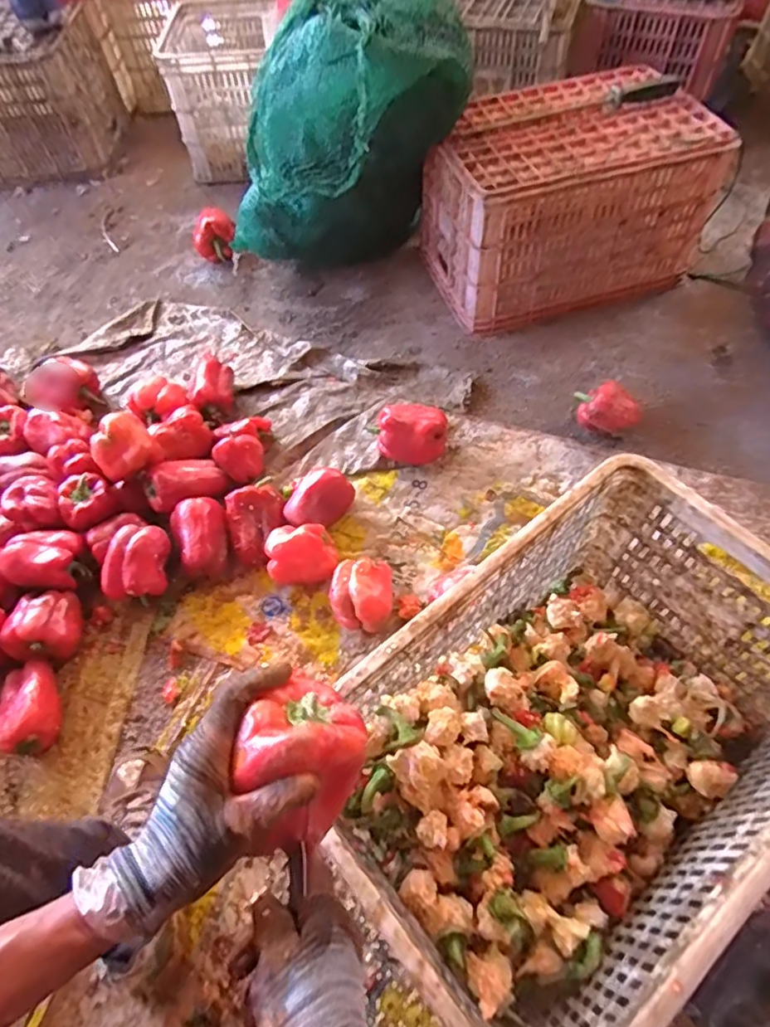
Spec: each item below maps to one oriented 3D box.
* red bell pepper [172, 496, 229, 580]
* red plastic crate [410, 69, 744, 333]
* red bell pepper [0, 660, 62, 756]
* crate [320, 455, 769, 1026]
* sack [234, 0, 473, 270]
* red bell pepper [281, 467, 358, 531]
[{"bbox_3d":[-0.291,0.038,0.950,0.084,0.074,0.116,-22,60,-10],"label":"red bell pepper"},{"bbox_3d":[0.350,-0.643,1.218,0.508,0.279,0.355,-18,60,-7],"label":"red plastic crate"},{"bbox_3d":[-0.502,0.272,0.844,0.084,0.058,0.126,-8,59,-2],"label":"red bell pepper"},{"bbox_3d":[0.201,0.242,0.646,0.506,0.254,0.340,-36,64,-17],"label":"crate"},{"bbox_3d":[-0.077,-0.692,1.158,0.416,0.456,0.293,-36,63,-17],"label":"sack"},{"bbox_3d":[-0.113,-0.022,0.978,0.074,0.068,0.115,38,68,23],"label":"red bell pepper"}]

